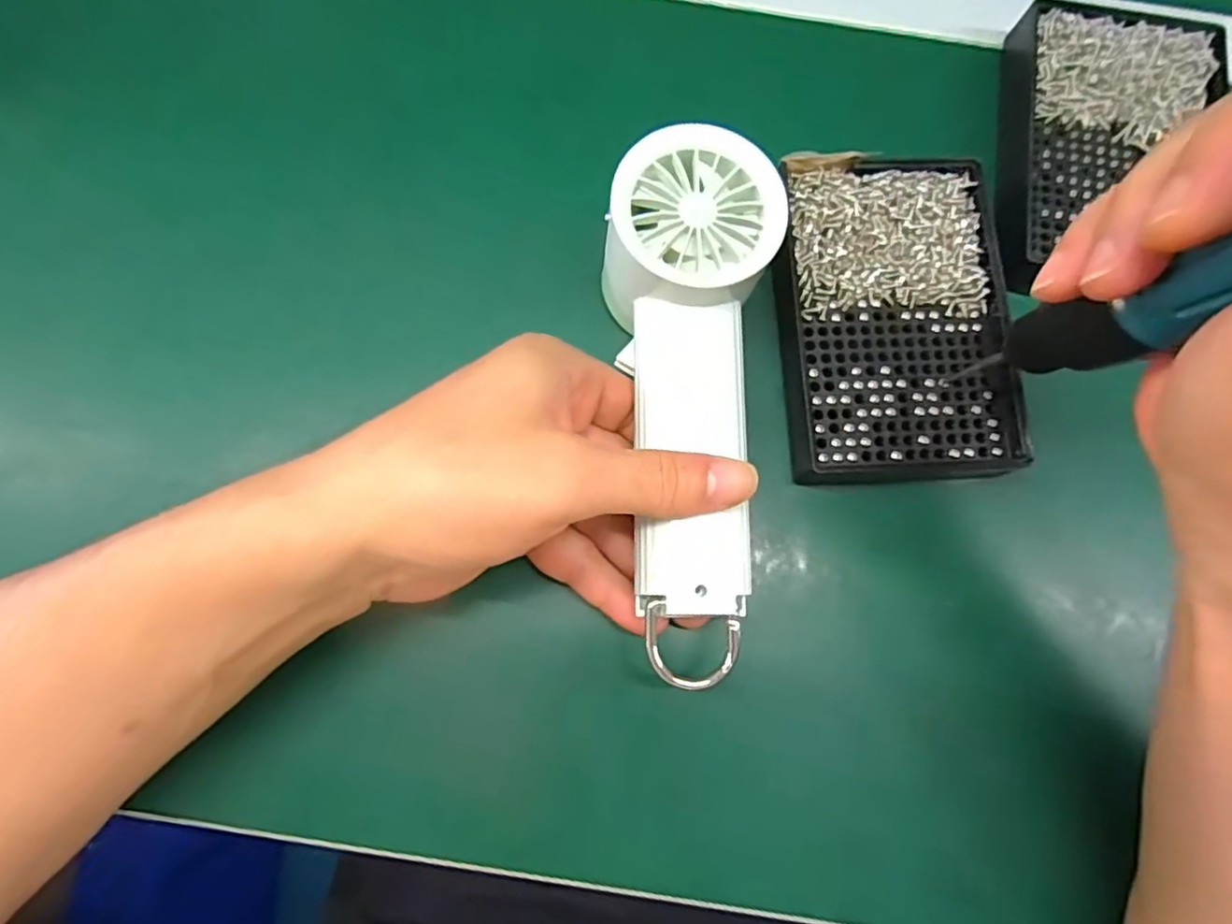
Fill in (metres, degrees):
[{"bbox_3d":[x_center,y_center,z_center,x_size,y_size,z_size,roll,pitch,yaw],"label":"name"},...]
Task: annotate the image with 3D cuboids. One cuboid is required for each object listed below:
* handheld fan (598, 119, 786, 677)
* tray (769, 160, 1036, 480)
[{"bbox_3d":[0.026,-0.021,0.230,0.059,0.035,0.191,1,83,-1],"label":"handheld fan"},{"bbox_3d":[0.116,-0.062,0.266,0.090,0.019,0.137,-3,79,-2],"label":"tray"}]

